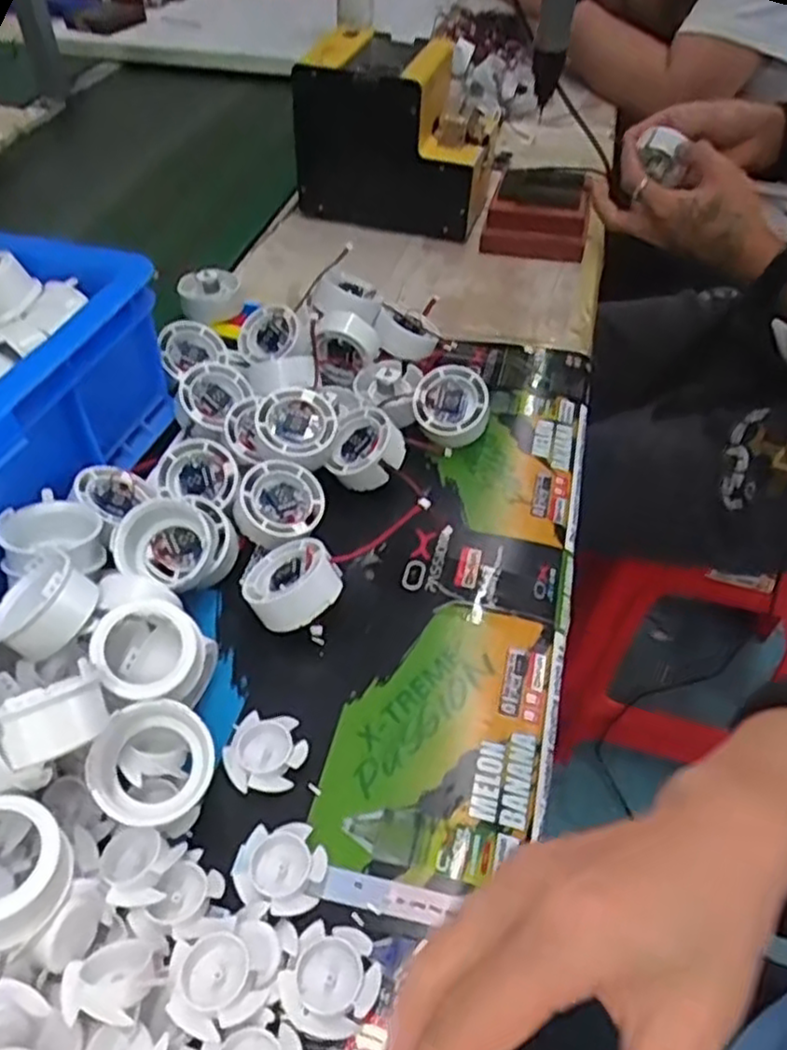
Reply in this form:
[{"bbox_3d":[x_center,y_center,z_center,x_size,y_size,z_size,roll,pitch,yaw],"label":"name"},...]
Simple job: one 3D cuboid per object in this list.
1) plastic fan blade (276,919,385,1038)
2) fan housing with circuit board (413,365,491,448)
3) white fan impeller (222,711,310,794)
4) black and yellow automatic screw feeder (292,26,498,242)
[{"bbox_3d":[-0.026,0.189,0.305,0.037,0.011,0.040,-1,48,1],"label":"plastic fan blade"},{"bbox_3d":[0.043,-0.087,0.536,0.055,0.023,0.054,25,87,12],"label":"fan housing with circuit board"},{"bbox_3d":[-0.066,0.118,0.375,0.038,0.014,0.036,7,48,9],"label":"white fan impeller"},{"bbox_3d":[0.006,-0.421,0.771,0.192,0.139,0.152,11,49,12],"label":"black and yellow automatic screw feeder"}]

